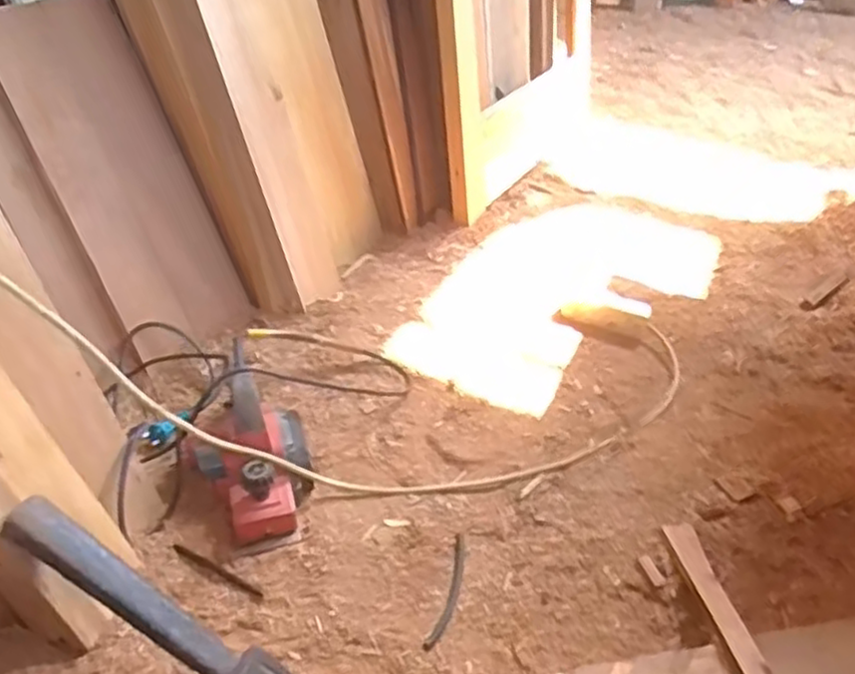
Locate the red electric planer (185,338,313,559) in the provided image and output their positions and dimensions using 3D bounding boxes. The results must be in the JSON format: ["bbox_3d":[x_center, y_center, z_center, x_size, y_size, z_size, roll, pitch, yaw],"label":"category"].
[{"bbox_3d":[-0.232,0.136,0.967,0.144,0.164,0.238,-13,39,-20],"label":"red electric planer"}]

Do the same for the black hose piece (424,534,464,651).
[{"bbox_3d":[0.027,0.306,0.880,0.021,0.011,0.146,12,50,12],"label":"black hose piece"}]

